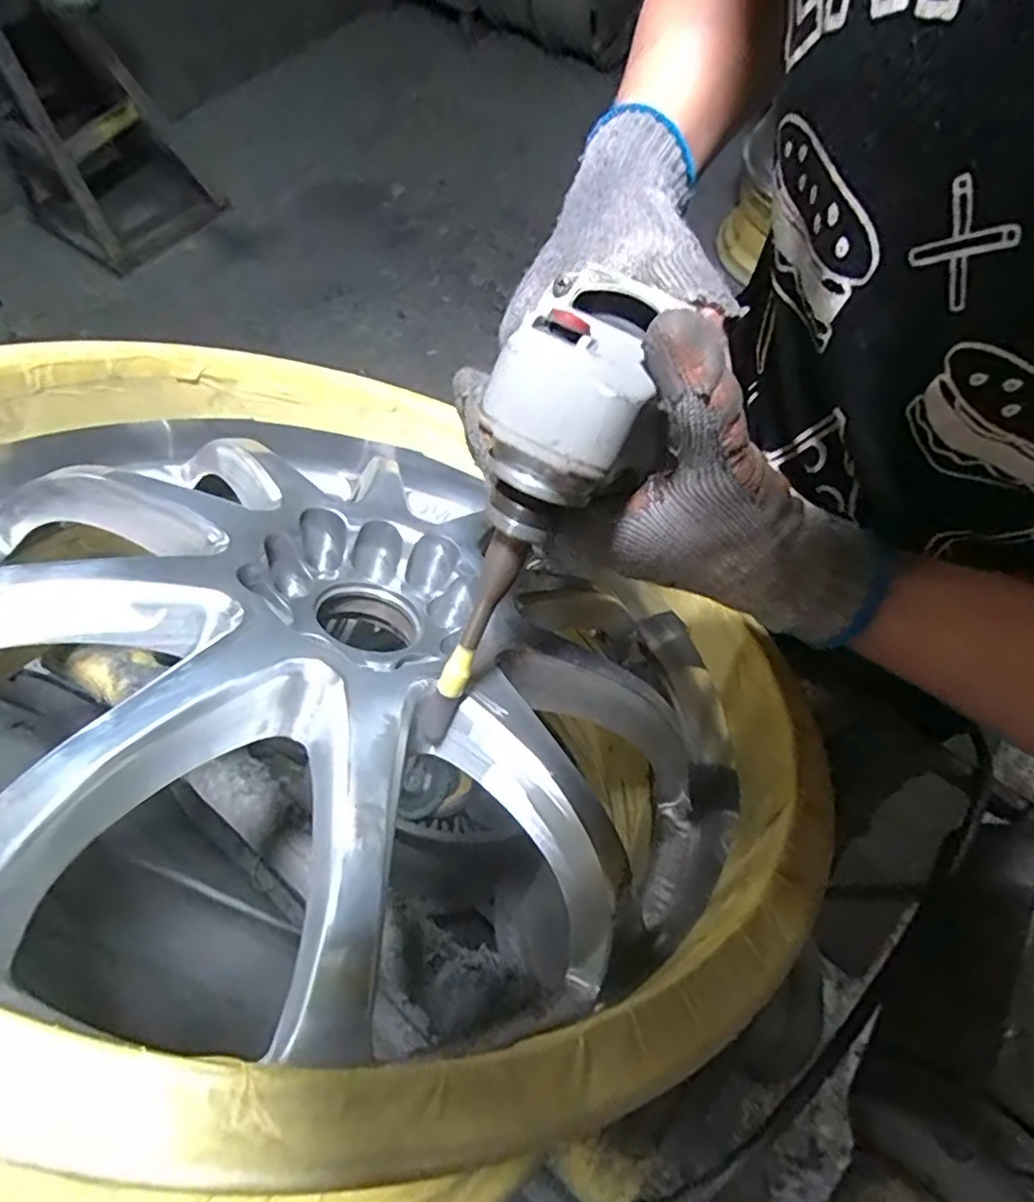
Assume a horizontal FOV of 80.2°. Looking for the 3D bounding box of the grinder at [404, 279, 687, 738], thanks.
[{"bbox_3d":[-0.004,-0.026,0.251,0.061,0.201,0.058,32,28,15],"label":"grinder"}]

